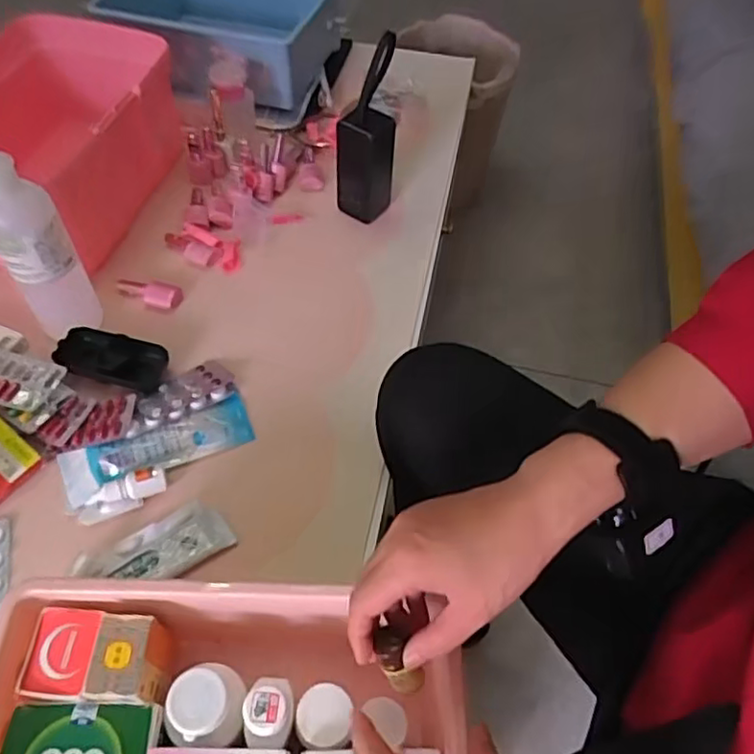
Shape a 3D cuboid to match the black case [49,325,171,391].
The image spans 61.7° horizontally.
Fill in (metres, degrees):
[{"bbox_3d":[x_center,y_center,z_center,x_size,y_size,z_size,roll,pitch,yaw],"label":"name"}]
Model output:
[{"bbox_3d":[-0.274,-0.018,0.653,0.106,0.022,0.054,14,55,5],"label":"black case"}]

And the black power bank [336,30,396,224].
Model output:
[{"bbox_3d":[-0.012,-0.280,0.731,0.067,0.202,0.048,1,55,-2],"label":"black power bank"}]

